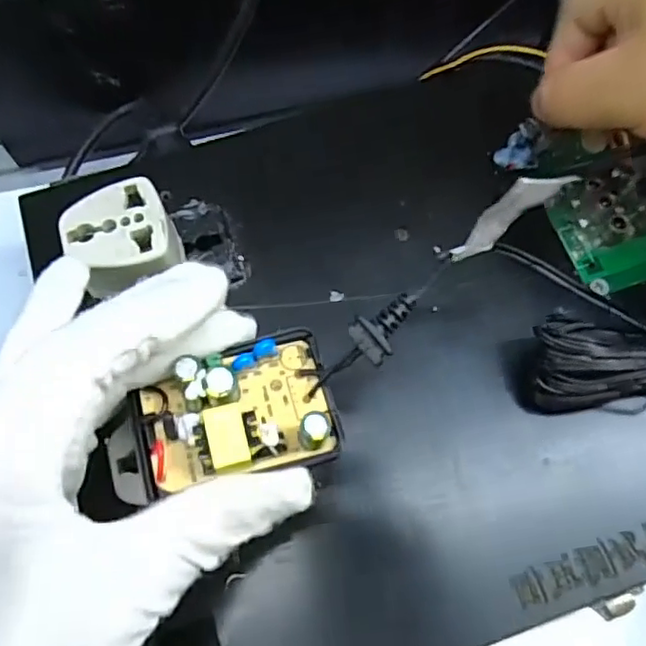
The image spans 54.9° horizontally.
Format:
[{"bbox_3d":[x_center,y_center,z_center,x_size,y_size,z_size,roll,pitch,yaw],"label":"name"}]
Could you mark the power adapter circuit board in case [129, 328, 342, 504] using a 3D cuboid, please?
[{"bbox_3d":[-0.025,0.024,0.175,0.055,0.019,0.037,-14,66,-3],"label":"power adapter circuit board in case"}]

